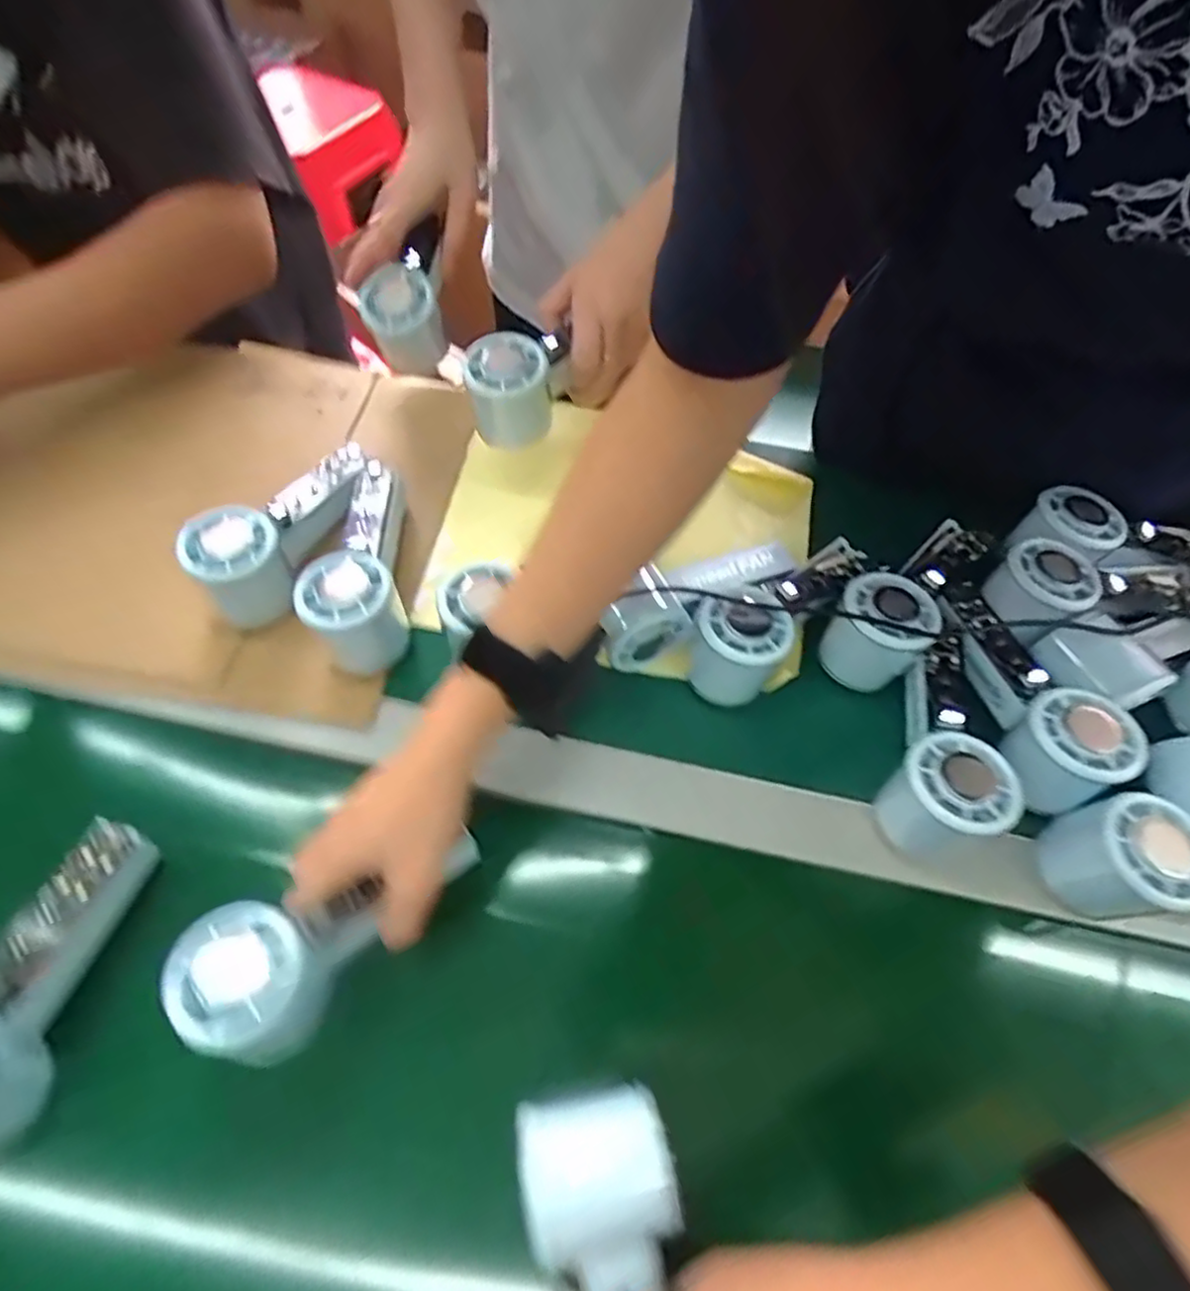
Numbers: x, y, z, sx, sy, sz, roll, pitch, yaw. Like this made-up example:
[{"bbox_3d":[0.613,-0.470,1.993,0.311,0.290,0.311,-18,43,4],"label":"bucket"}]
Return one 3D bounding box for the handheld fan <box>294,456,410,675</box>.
[{"bbox_3d":[-0.160,-0.061,0.443,0.056,0.057,0.161,-8,60,-6],"label":"handheld fan"}]

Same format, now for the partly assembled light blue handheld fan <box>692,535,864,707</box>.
[{"bbox_3d":[0.119,-0.024,0.434,0.057,0.056,0.136,39,65,20],"label":"partly assembled light blue handheld fan"}]

